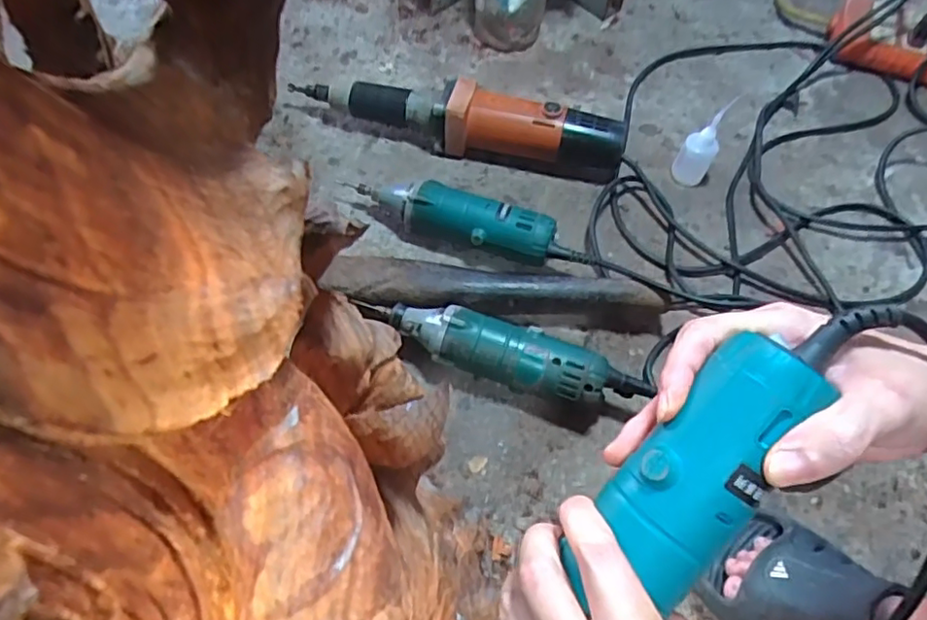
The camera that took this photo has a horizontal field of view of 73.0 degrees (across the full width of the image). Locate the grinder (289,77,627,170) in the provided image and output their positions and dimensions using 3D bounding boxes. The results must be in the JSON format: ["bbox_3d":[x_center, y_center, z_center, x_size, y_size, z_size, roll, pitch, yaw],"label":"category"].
[{"bbox_3d":[-0.011,-0.221,0.715,0.384,0.072,0.069,18,57,8],"label":"grinder"}]

